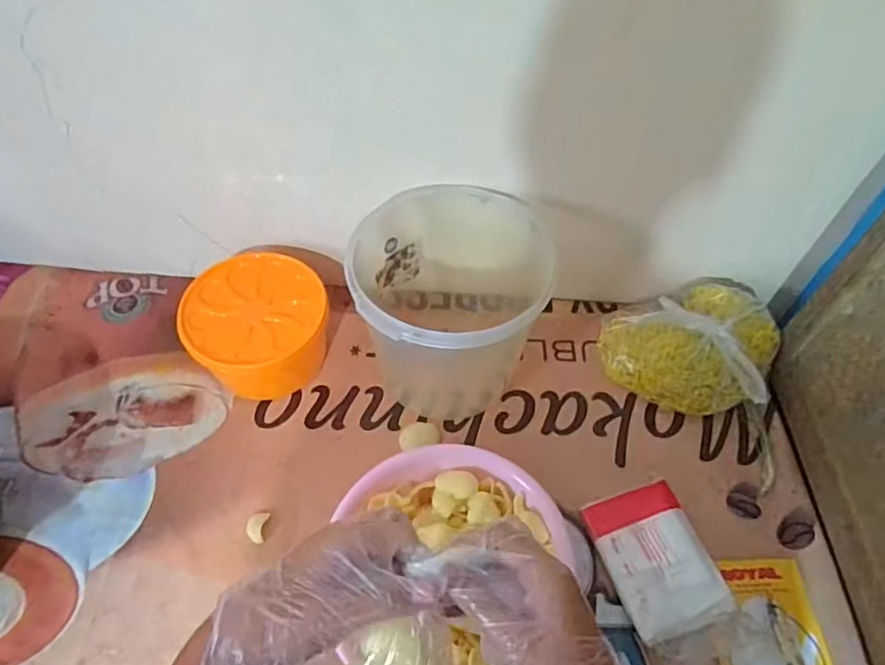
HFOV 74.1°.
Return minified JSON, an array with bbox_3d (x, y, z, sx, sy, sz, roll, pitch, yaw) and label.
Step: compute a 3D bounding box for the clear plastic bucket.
[{"bbox_3d":[-0.001,-0.028,0.810,0.232,0.236,0.250,1,54,-2],"label":"clear plastic bucket"}]

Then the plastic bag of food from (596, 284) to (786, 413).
[{"bbox_3d":[0.355,0.010,0.856,0.219,0.119,0.190,30,58,17],"label":"plastic bag of food"}]

